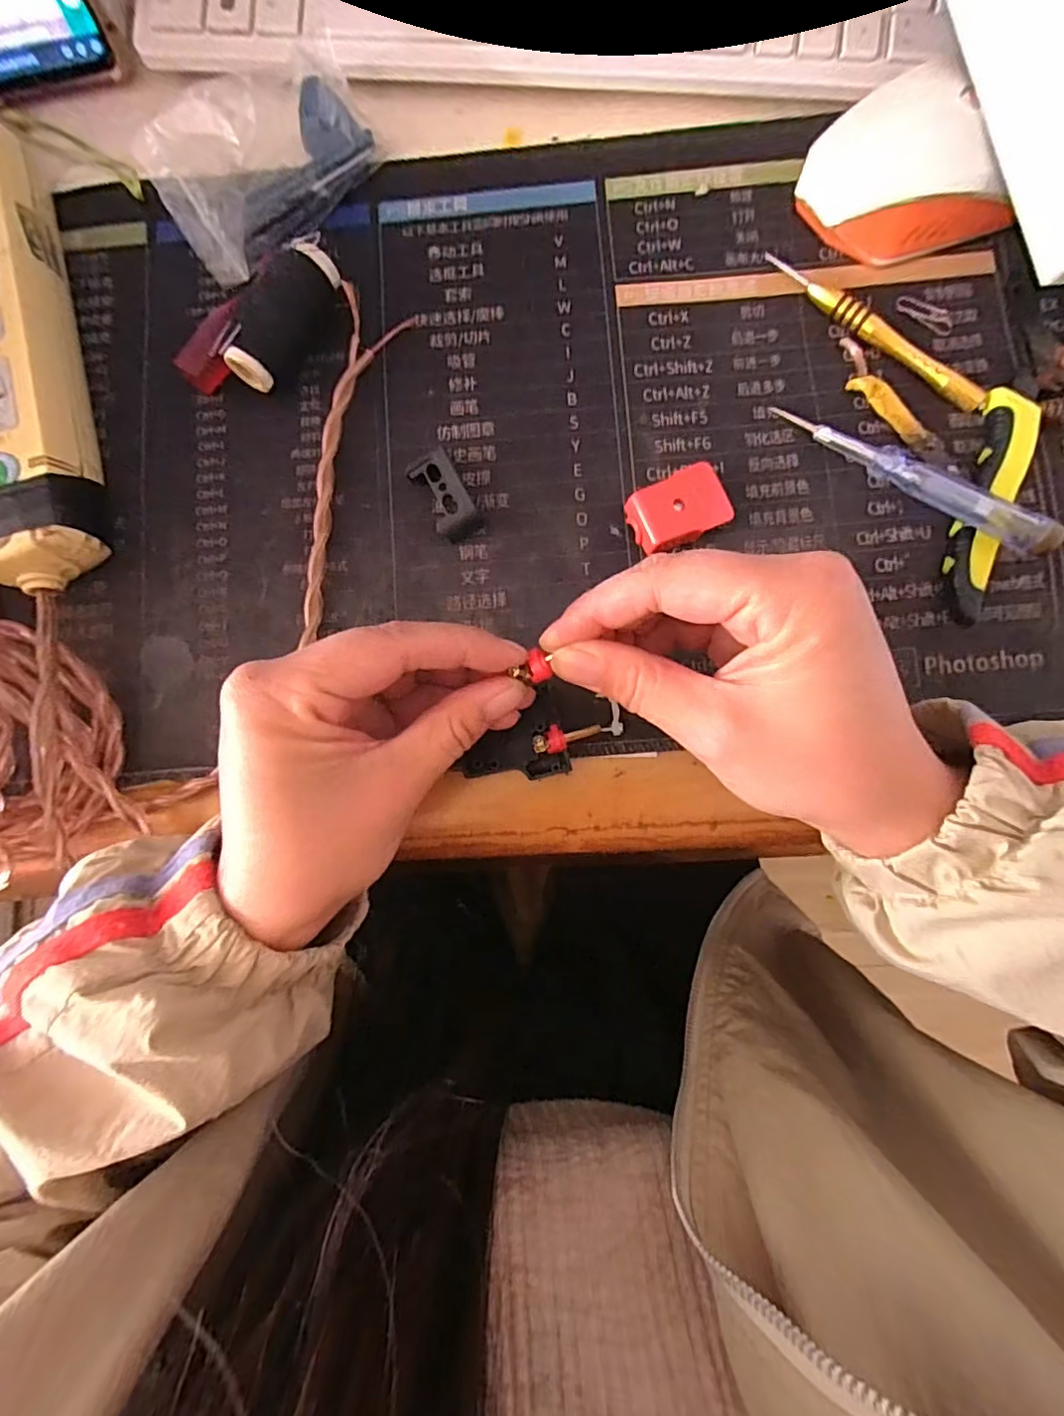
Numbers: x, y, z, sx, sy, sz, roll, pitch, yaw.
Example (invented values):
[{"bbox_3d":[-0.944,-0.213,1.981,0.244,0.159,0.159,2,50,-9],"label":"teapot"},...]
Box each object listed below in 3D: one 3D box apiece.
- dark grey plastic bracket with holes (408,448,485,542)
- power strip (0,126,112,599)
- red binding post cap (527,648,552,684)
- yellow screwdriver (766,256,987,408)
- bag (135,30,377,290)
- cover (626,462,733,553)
[{"bbox_3d":[-0.038,-0.093,0.256,0.019,0.013,0.038,-30,84,-2],"label":"dark grey plastic bracket with holes"},{"bbox_3d":[-0.236,-0.154,0.258,0.053,0.038,0.208,-14,83,0],"label":"power strip"},{"bbox_3d":[0.002,-0.015,0.203,0.008,0.004,0.012,-11,83,0],"label":"red binding post cap"},{"bbox_3d":[0.152,-0.170,0.257,0.114,0.010,0.010,44,87,6],"label":"yellow screwdriver"},{"bbox_3d":[-0.123,-0.253,0.267,0.098,0.031,0.061,-31,84,-2],"label":"bag"},{"bbox_3d":[0.064,-0.086,0.251,0.043,0.011,0.029,-27,83,-1],"label":"cover"}]

